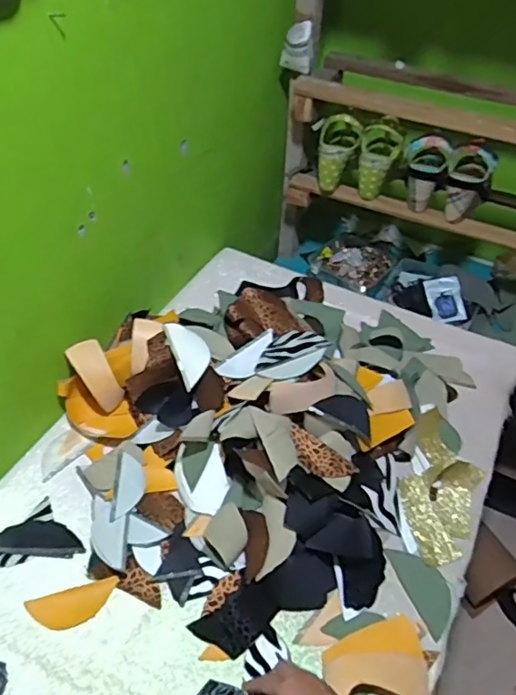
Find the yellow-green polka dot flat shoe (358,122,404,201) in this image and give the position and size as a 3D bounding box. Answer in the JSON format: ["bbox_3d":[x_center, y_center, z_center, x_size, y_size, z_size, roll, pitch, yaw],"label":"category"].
[{"bbox_3d":[0.252,-0.403,1.145,0.081,0.145,0.182,15,45,11],"label":"yellow-green polka dot flat shoe"}]

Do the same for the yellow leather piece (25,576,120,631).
[{"bbox_3d":[-0.217,0.307,0.671,0.102,0.005,0.044,-12,46,-16],"label":"yellow leather piece"}]

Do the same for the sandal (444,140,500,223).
[{"bbox_3d":[0.417,-0.344,1.100,0.085,0.135,0.197,20,46,16],"label":"sandal"}]

